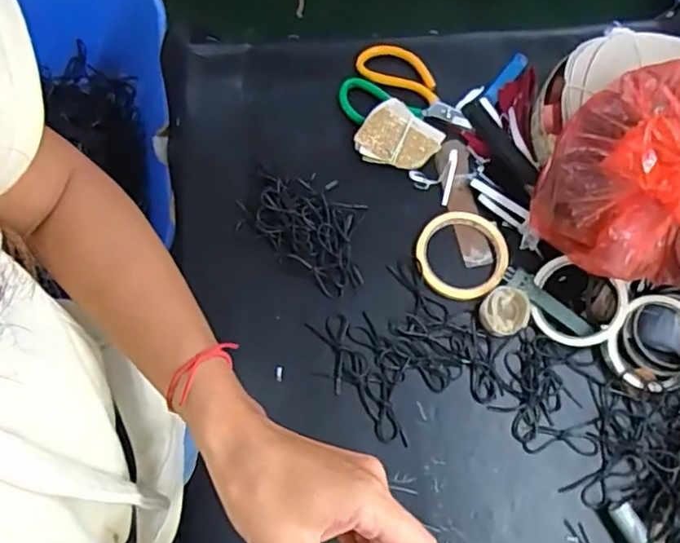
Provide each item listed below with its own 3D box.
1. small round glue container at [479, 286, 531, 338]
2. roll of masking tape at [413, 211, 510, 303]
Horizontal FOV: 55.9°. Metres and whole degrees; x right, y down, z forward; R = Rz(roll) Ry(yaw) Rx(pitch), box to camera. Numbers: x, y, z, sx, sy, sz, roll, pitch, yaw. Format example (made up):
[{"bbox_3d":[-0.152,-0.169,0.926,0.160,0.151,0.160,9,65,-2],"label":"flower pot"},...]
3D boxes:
[{"bbox_3d":[0.167,0.041,0.645,0.050,0.018,0.045,1,72,0],"label":"small round glue container"},{"bbox_3d":[0.129,-0.019,0.670,0.092,0.011,0.098,0,72,0],"label":"roll of masking tape"}]

